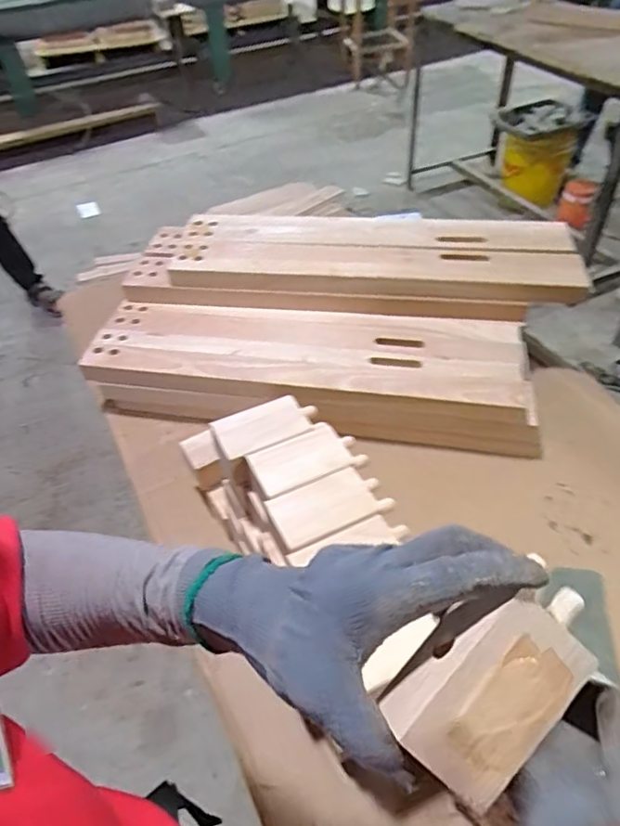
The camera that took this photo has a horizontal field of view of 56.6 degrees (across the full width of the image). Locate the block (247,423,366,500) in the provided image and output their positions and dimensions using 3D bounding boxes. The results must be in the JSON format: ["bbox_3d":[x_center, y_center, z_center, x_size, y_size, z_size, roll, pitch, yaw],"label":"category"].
[{"bbox_3d":[-0.002,0.042,0.506,0.098,0.018,0.054,-20,49,-15],"label":"block"}]

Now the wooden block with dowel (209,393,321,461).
[{"bbox_3d":[-0.037,0.013,0.529,0.096,0.017,0.050,-19,48,-14],"label":"wooden block with dowel"}]

